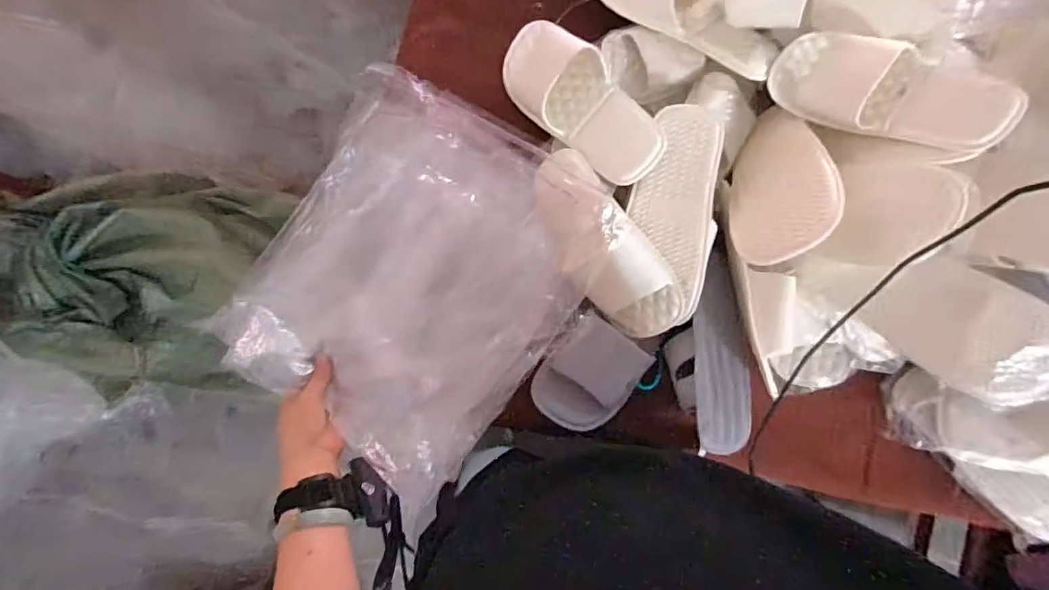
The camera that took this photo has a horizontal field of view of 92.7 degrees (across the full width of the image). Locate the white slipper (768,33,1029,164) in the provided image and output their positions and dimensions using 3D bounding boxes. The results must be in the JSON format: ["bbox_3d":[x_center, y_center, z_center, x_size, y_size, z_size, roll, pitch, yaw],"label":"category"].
[{"bbox_3d":[0.386,-0.215,0.545,0.226,0.065,0.101,32,84,25],"label":"white slipper"}]

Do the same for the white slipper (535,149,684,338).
[{"bbox_3d":[0.092,-0.057,0.577,0.099,0.077,0.239,-34,91,-6],"label":"white slipper"}]

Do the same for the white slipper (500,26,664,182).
[{"bbox_3d":[0.068,-0.237,0.613,0.102,0.042,0.239,-43,77,13],"label":"white slipper"}]

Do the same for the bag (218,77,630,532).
[{"bbox_3d":[-0.112,-0.014,0.549,0.314,0.068,0.386,32,85,-3],"label":"bag"}]

